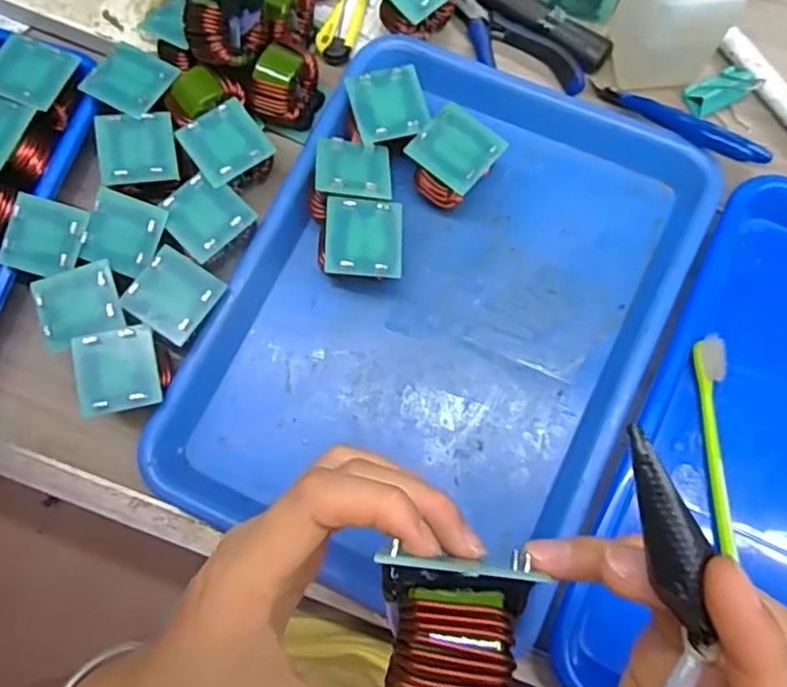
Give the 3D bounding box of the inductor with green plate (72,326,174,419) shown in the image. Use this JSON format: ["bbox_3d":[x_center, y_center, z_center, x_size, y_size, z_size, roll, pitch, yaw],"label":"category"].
[{"bbox_3d":[-0.154,0.019,0.372,0.044,0.048,0.045,-14,78,-2],"label":"inductor with green plate"}]

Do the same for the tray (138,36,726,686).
[{"bbox_3d":[0.027,-0.015,0.385,0.246,0.036,0.330,23,79,6],"label":"tray"}]

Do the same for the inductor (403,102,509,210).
[{"bbox_3d":[0.038,-0.112,0.392,0.046,0.043,0.047,39,82,9],"label":"inductor"}]

